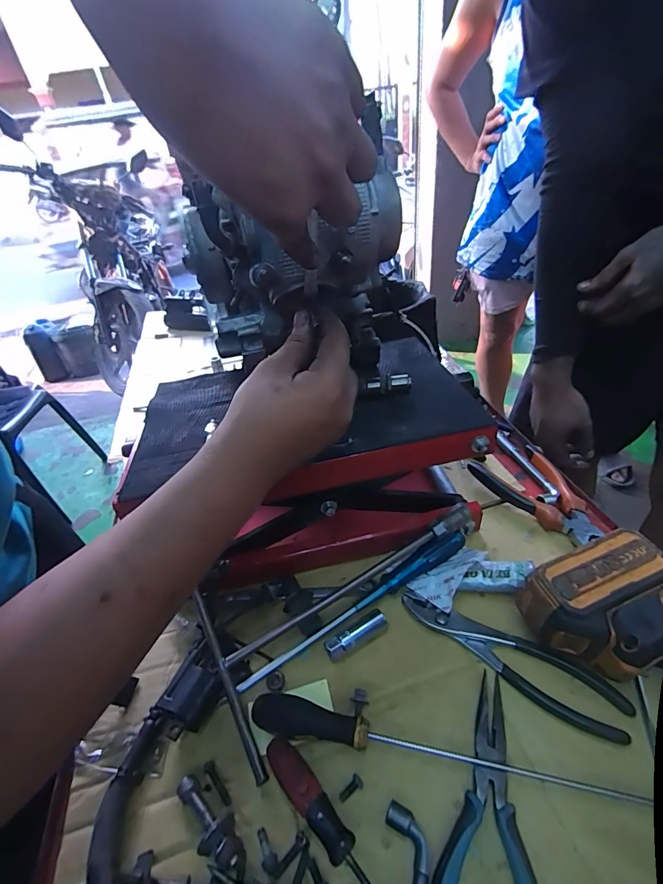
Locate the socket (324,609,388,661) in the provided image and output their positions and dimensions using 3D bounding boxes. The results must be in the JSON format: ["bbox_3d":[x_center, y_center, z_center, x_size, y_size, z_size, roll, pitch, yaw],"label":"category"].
[{"bbox_3d":[0.025,0.187,0.391,0.063,0.024,0.018,-22,43,-18],"label":"socket"}]

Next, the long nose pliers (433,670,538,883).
[{"bbox_3d":[0.106,0.266,0.282,0.069,0.017,0.185,4,41,13],"label":"long nose pliers"}]

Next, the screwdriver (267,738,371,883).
[{"bbox_3d":[0.007,0.279,0.277,0.022,0.022,0.161,-34,47,-28],"label":"screwdriver"}]

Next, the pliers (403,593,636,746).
[{"bbox_3d":[0.157,0.194,0.368,0.195,0.012,0.042,21,47,29],"label":"pliers"}]

